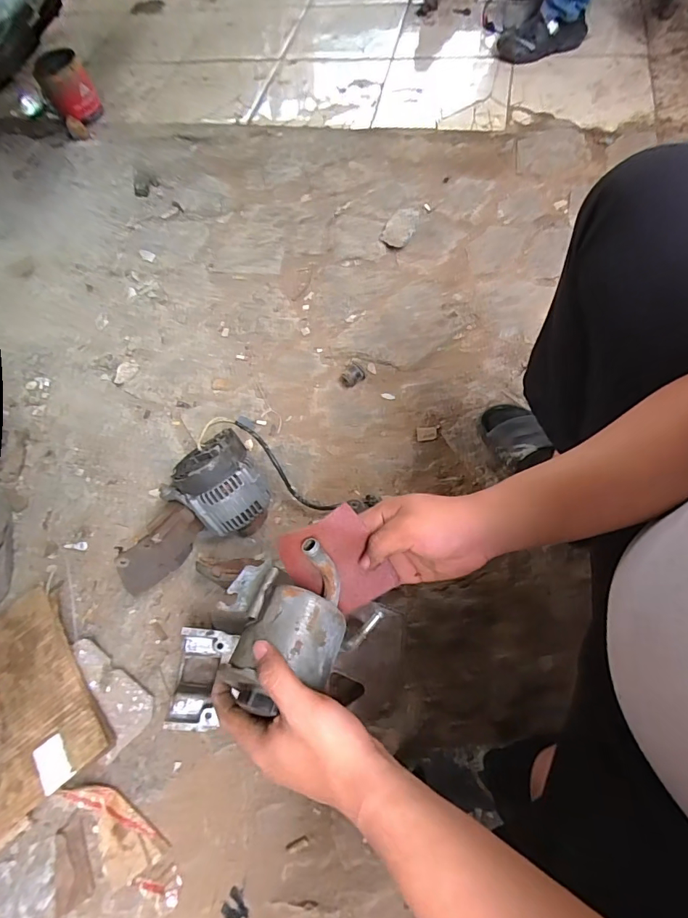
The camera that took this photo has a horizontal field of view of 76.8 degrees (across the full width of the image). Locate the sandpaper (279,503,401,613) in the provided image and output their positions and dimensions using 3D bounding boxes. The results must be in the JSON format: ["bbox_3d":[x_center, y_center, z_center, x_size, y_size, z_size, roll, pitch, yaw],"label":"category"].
[{"bbox_3d":[-0.004,0.099,0.414,0.091,0.061,0.083,-26,67,-9],"label":"sandpaper"}]

